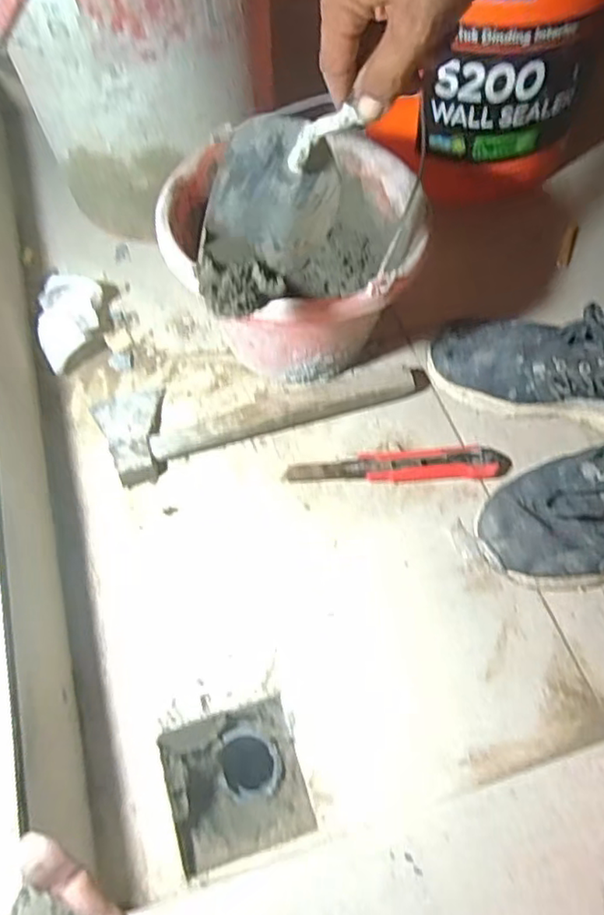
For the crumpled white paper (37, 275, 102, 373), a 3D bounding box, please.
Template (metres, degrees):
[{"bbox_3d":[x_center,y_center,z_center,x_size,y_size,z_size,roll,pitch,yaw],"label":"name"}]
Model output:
[{"bbox_3d":[-0.251,-0.142,0.669,0.060,0.049,0.100,-3,60,0],"label":"crumpled white paper"}]

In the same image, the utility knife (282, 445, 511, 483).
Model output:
[{"bbox_3d":[0.092,0.006,0.604,0.213,0.017,0.036,-2,60,1],"label":"utility knife"}]

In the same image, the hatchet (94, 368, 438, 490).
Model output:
[{"bbox_3d":[-0.042,-0.068,0.638,0.327,0.027,0.107,-18,61,-8],"label":"hatchet"}]

